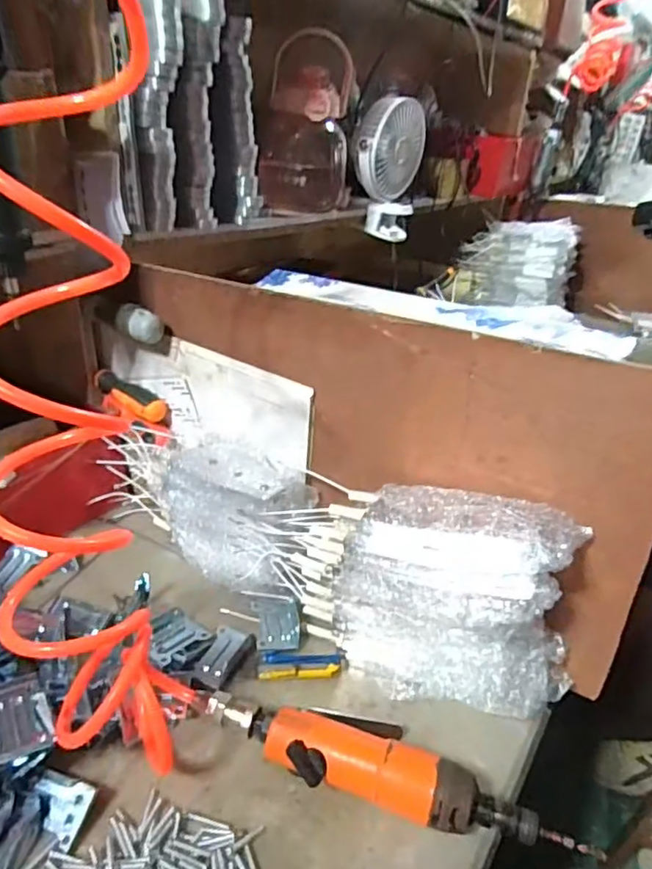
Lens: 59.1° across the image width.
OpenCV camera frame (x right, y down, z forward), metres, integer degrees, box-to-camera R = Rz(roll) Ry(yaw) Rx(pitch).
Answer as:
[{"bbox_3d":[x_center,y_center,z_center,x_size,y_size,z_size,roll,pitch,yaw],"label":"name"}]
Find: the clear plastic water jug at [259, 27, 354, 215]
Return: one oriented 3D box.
[{"bbox_3d":[-0.029,-0.432,0.808,0.127,0.213,0.098,1,28,-4],"label":"clear plastic water jug"}]

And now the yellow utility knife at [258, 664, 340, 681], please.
[{"bbox_3d":[-0.022,0.194,0.469,0.065,0.008,0.010,-1,29,-6],"label":"yellow utility knife"}]

